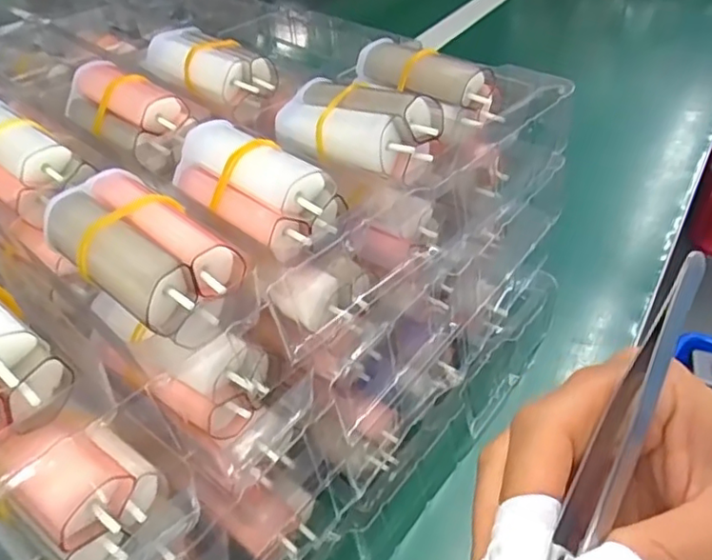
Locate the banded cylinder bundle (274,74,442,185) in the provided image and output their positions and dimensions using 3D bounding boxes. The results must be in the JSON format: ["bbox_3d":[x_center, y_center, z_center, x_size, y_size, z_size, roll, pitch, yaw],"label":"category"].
[{"bbox_3d":[0.000,-0.063,0.230,0.069,0.024,0.032,25,49,28],"label":"banded cylinder bundle"}]

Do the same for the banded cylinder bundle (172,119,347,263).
[{"bbox_3d":[-0.038,-0.034,0.213,0.067,0.026,0.029,31,52,32],"label":"banded cylinder bundle"}]

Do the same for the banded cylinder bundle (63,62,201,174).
[{"bbox_3d":[-0.104,-0.078,0.267,0.065,0.026,0.029,27,50,30],"label":"banded cylinder bundle"}]

